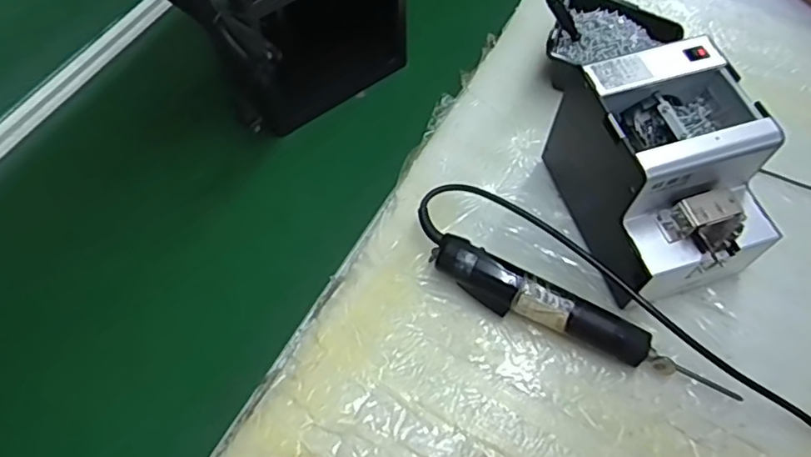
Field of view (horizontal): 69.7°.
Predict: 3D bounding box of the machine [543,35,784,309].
[{"bbox_3d":[0.230,-0.046,0.522,0.129,0.147,0.171,-13,60,-6],"label":"machine"}]

